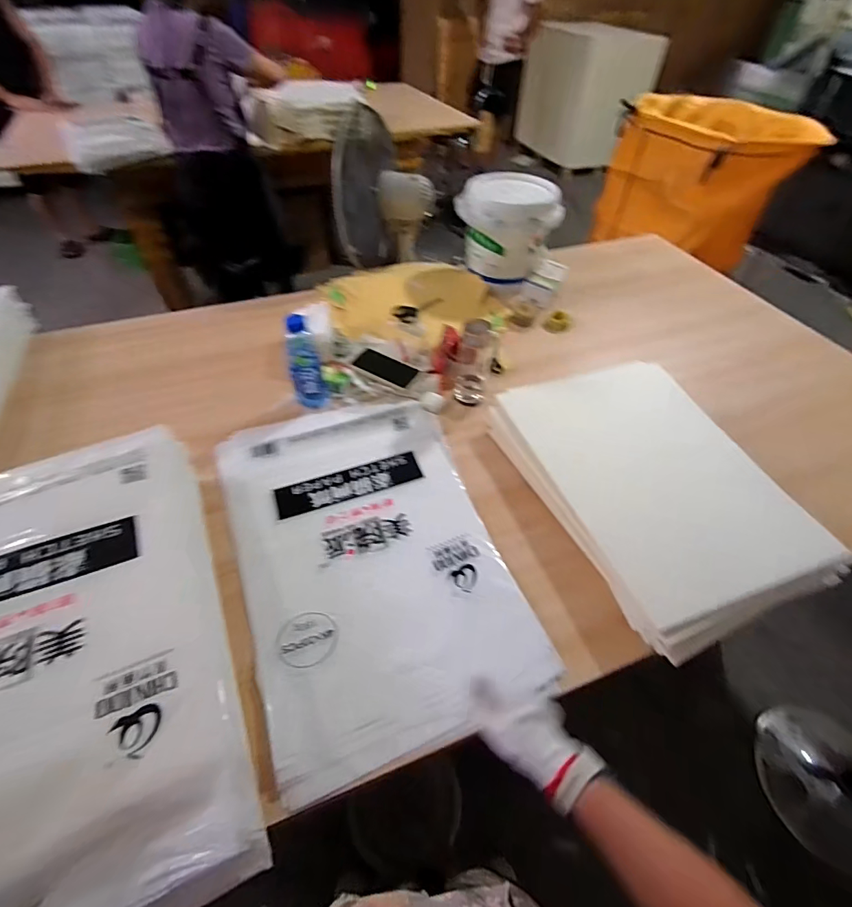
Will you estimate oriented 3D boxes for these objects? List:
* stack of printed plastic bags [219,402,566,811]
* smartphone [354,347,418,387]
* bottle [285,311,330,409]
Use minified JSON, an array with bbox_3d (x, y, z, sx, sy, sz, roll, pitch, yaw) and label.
[{"bbox_3d":[-0.101,0.144,0.753,0.399,0.030,0.620,-14,52,-14],"label":"stack of printed plastic bags"},{"bbox_3d":[-0.092,-0.203,1.040,0.143,0.006,0.075,24,53,17],"label":"smartphone"},{"bbox_3d":[-0.248,-0.189,0.916,0.068,0.177,0.059,-5,50,-6],"label":"bottle"}]

